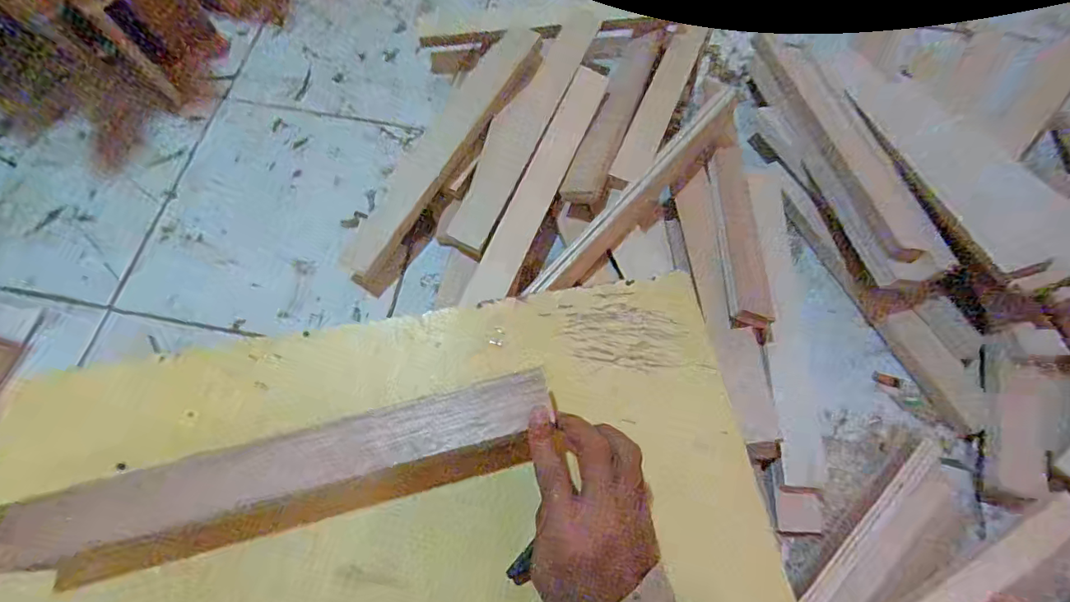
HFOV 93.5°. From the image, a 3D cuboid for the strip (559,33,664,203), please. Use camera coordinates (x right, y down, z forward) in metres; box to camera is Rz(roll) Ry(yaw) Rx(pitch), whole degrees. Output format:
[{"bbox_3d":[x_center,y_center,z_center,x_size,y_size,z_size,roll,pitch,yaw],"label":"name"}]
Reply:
[{"bbox_3d":[0.100,-0.233,0.608,0.043,0.013,0.272,21,70,9],"label":"strip"}]

